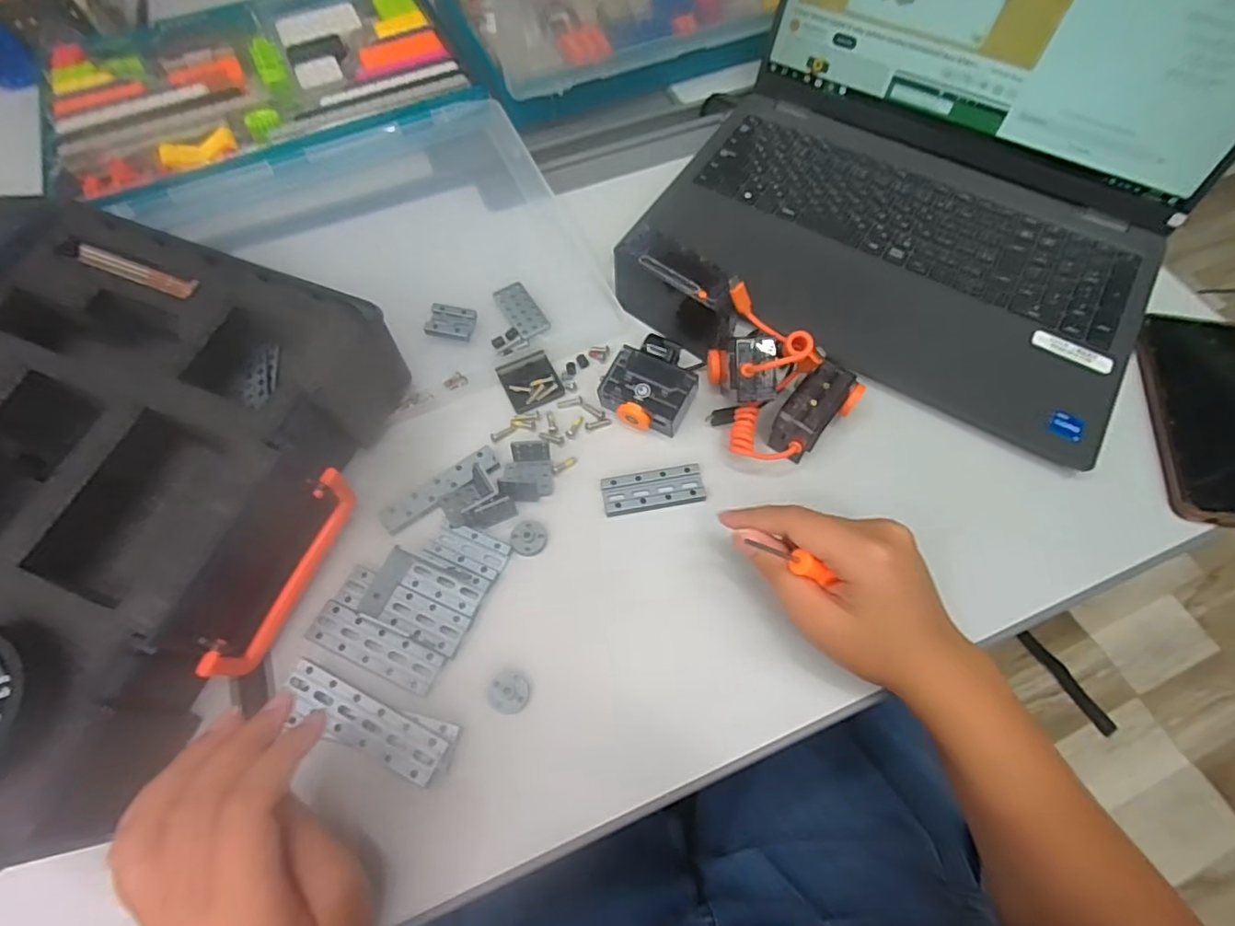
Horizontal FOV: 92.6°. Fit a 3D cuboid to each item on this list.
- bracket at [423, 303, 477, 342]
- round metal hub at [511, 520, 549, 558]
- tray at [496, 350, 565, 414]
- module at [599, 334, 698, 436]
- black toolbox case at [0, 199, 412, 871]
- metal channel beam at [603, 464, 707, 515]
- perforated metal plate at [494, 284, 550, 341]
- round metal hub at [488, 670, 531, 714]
[{"bbox_3d":[-0.121,-0.102,0.430,0.033,0.008,0.025,6,65,4],"label":"bracket"},{"bbox_3d":[-0.054,0.045,0.362,0.022,0.004,0.023,-1,65,1],"label":"round metal hub"},{"bbox_3d":[-0.062,-0.058,0.416,0.037,0.005,0.042,-25,66,-10],"label":"tray"},{"bbox_3d":[0.025,-0.055,0.401,0.055,0.022,0.068,27,68,13],"label":"module"},{"bbox_3d":[-0.325,0.007,0.338,0.310,0.084,0.300,16,66,9],"label":"black toolbox case"},{"bbox_3d":[0.023,0.017,0.375,0.063,0.005,0.026,-9,65,-3],"label":"metal channel beam"},{"bbox_3d":[-0.072,-0.114,0.442,0.025,0.006,0.049,-32,68,-13],"label":"perforated metal plate"},{"bbox_3d":[-0.059,0.126,0.324,0.022,0.008,0.022,-1,65,1],"label":"round metal hub"}]

